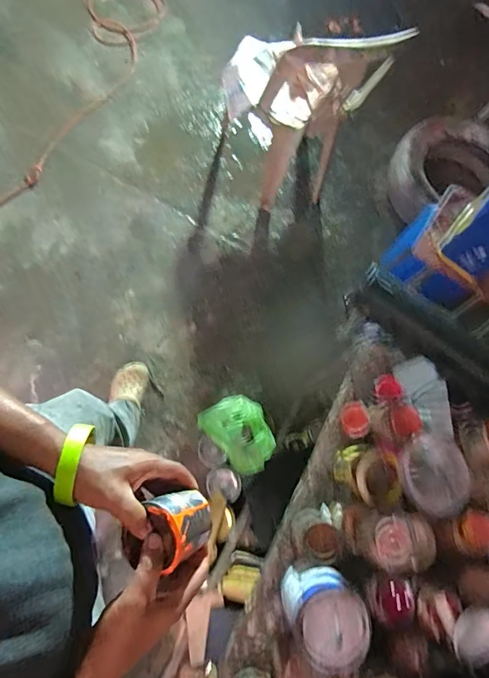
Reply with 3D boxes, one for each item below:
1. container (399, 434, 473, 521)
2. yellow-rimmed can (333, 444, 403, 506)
[{"bbox_3d":[0.309,0.220,0.668,0.108,0.053,0.127,4,73,-7],"label":"container"},{"bbox_3d":[0.211,0.229,0.697,0.094,0.071,0.088,2,73,-7],"label":"yellow-rimmed can"}]

